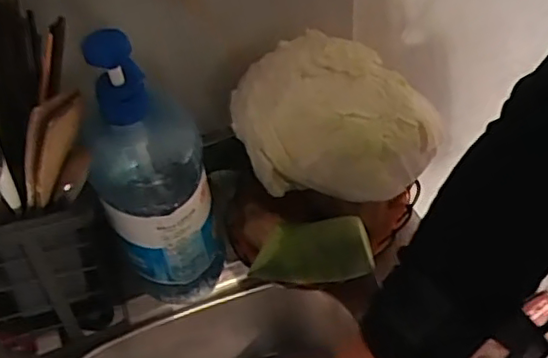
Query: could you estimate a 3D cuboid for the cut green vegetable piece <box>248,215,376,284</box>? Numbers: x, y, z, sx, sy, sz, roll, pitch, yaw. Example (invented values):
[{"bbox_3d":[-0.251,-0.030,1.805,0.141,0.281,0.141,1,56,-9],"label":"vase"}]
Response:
[{"bbox_3d":[0.034,0.064,0.556,0.103,0.035,0.044,-4,49,3],"label":"cut green vegetable piece"}]

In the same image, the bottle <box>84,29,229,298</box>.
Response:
[{"bbox_3d":[-0.098,0.008,0.524,0.087,0.264,0.070,-7,49,0],"label":"bottle"}]

